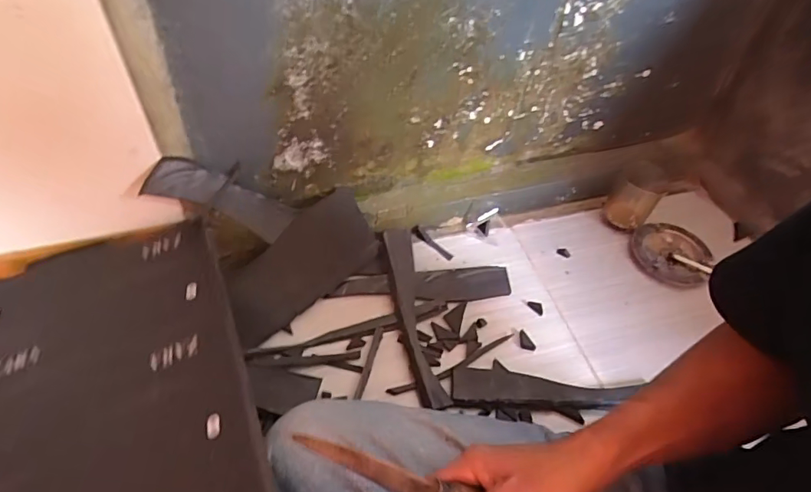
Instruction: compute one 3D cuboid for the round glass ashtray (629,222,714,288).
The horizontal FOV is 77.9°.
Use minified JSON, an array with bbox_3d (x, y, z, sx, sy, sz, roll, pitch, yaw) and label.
[{"bbox_3d":[0.393,0.014,0.750,0.104,0.024,0.113,2,50,-3],"label":"round glass ashtray"}]

